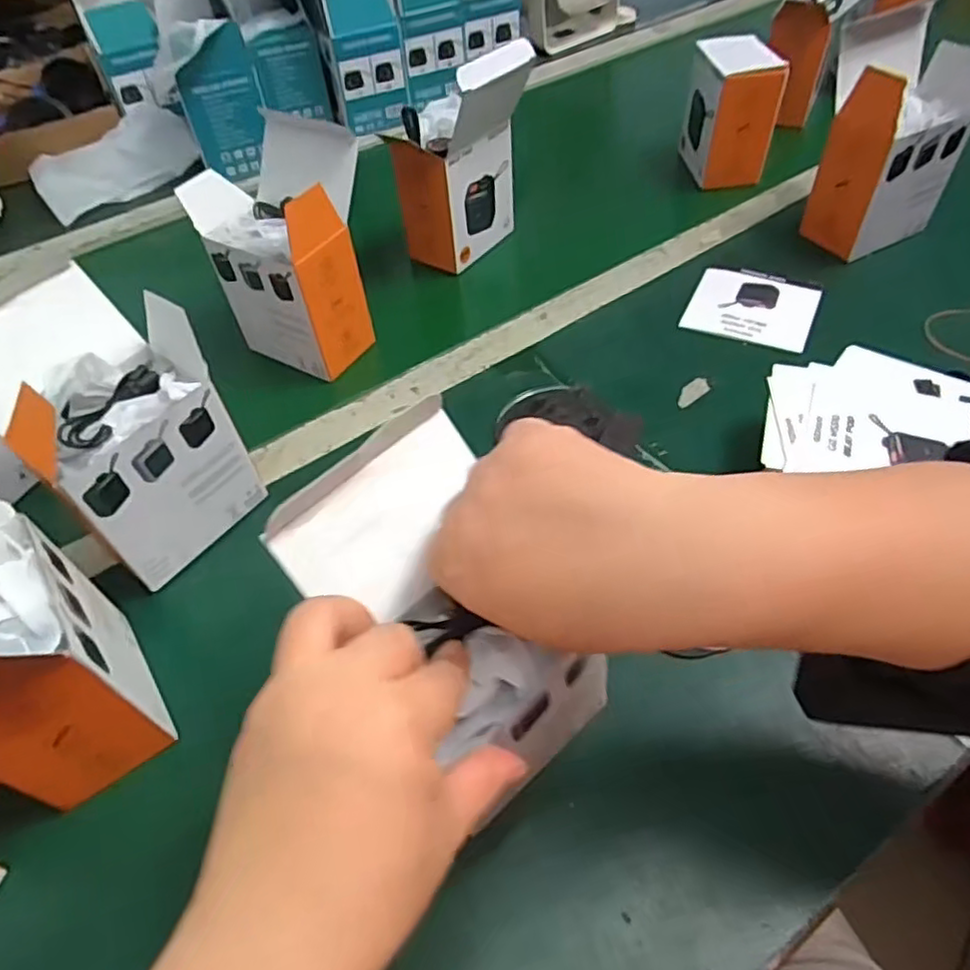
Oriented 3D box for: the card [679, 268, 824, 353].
[{"bbox_3d":[0.232,-0.156,0.570,0.100,0.006,0.092,18,56,23],"label":"card"}]

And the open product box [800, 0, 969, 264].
[{"bbox_3d":[0.351,-0.301,0.573,0.106,0.163,0.091,-23,53,-13],"label":"open product box"}]

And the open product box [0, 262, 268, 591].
[{"bbox_3d":[-0.226,-0.039,0.406,0.110,0.147,0.105,31,60,26],"label":"open product box"}]

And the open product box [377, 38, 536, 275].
[{"bbox_3d":[-0.019,-0.293,0.595,0.088,0.169,0.103,33,60,27],"label":"open product box"}]

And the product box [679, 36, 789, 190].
[{"bbox_3d":[0.256,-0.390,0.691,0.070,0.115,0.089,-4,51,2],"label":"product box"}]

